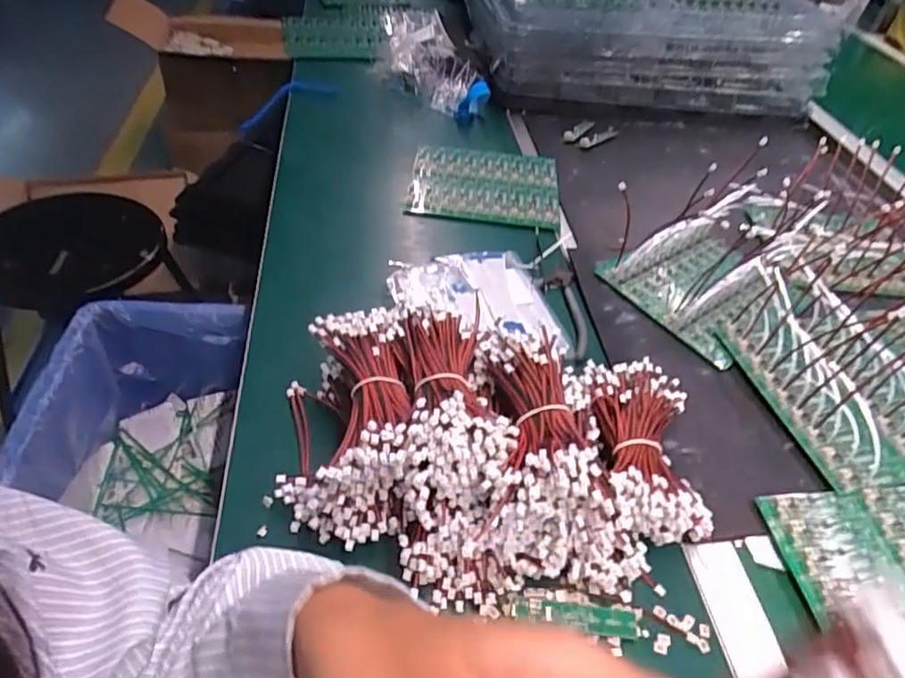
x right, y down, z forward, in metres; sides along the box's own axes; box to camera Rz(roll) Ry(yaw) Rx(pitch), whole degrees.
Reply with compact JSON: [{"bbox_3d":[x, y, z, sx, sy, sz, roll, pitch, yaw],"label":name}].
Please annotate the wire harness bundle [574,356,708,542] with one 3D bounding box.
[{"bbox_3d":[0.150,0.088,0.479,0.091,0.040,0.168,9,44,2],"label":"wire harness bundle"}]

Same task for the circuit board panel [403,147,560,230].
[{"bbox_3d":[0.044,-0.211,0.810,0.203,0.013,0.172,4,51,-3],"label":"circuit board panel"}]

